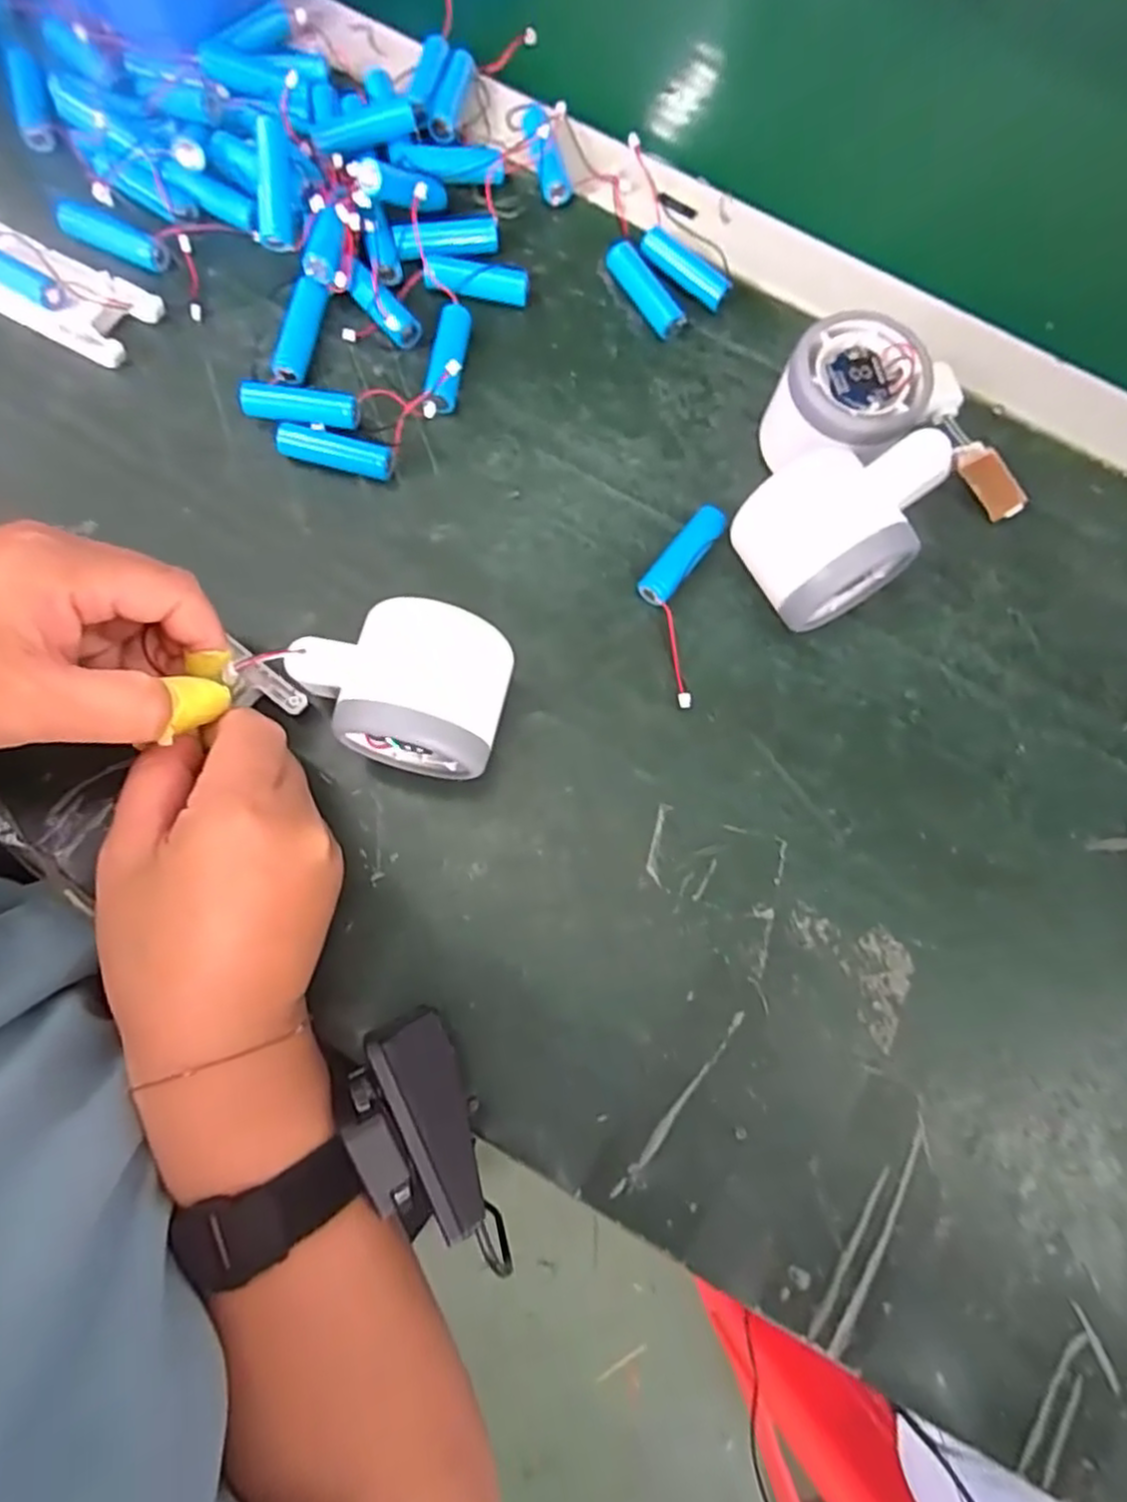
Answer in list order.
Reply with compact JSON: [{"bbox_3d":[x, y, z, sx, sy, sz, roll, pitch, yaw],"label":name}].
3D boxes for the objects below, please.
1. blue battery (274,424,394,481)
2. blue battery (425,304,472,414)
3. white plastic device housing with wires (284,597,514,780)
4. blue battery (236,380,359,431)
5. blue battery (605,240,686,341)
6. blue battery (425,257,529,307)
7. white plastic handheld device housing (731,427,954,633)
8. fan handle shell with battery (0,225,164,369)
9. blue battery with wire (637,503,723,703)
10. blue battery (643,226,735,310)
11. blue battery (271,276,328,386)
[{"bbox_3d":[-0.104,-0.136,0.322,0.051,0.014,0.014,13,77,1],"label":"blue battery"},{"bbox_3d":[-0.056,-0.185,0.336,0.016,0.016,0.056,7,77,0],"label":"blue battery"},{"bbox_3d":[-0.063,-0.024,0.273,0.081,0.054,0.055,9,77,0],"label":"white plastic device housing with wires"},{"bbox_3d":[-0.119,-0.155,0.323,0.051,0.017,0.014,7,77,0],"label":"blue battery"},{"bbox_3d":[0.040,-0.228,0.352,0.014,0.017,0.049,-35,81,-9],"label":"blue battery"},{"bbox_3d":[-0.042,-0.230,0.349,0.049,0.016,0.014,8,77,0],"label":"blue battery"},{"bbox_3d":[0.114,-0.091,0.299,0.078,0.065,0.056,-26,79,-7],"label":"white plastic handheld device housing"},{"bbox_3d":[-0.243,-0.217,0.335,0.101,0.018,0.037,26,78,4],"label":"fan handle shell with battery"},{"bbox_3d":[0.049,-0.066,0.316,0.031,0.013,0.091,13,77,1],"label":"blue battery with wire"},{"bbox_3d":[0.061,-0.240,0.356,0.048,0.014,0.019,42,79,7],"label":"blue battery"},{"bbox_3d":[-0.126,-0.198,0.340,0.012,0.016,0.048,19,91,2],"label":"blue battery"}]

